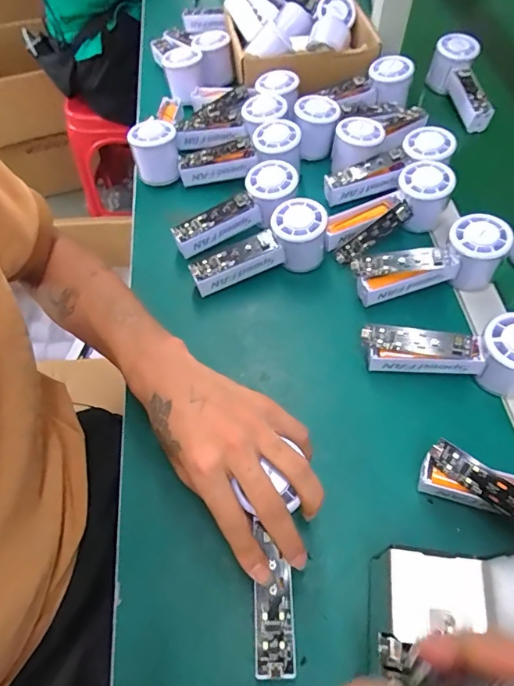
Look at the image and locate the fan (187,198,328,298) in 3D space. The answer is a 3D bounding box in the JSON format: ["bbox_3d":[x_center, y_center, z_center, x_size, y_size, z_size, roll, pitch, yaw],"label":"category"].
[{"bbox_3d":[0.000,-0.097,0.470,0.143,0.063,0.047,-20,61,-10],"label":"fan"}]

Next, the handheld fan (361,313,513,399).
[{"bbox_3d":[0.175,0.005,0.401,0.151,0.062,0.047,11,60,8],"label":"handheld fan"}]

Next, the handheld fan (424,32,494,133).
[{"bbox_3d":[0.286,-0.360,0.626,0.053,0.059,0.156,-1,60,1],"label":"handheld fan"}]

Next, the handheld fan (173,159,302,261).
[{"bbox_3d":[-0.025,-0.142,0.504,0.142,0.051,0.050,-33,71,-1],"label":"handheld fan"}]

